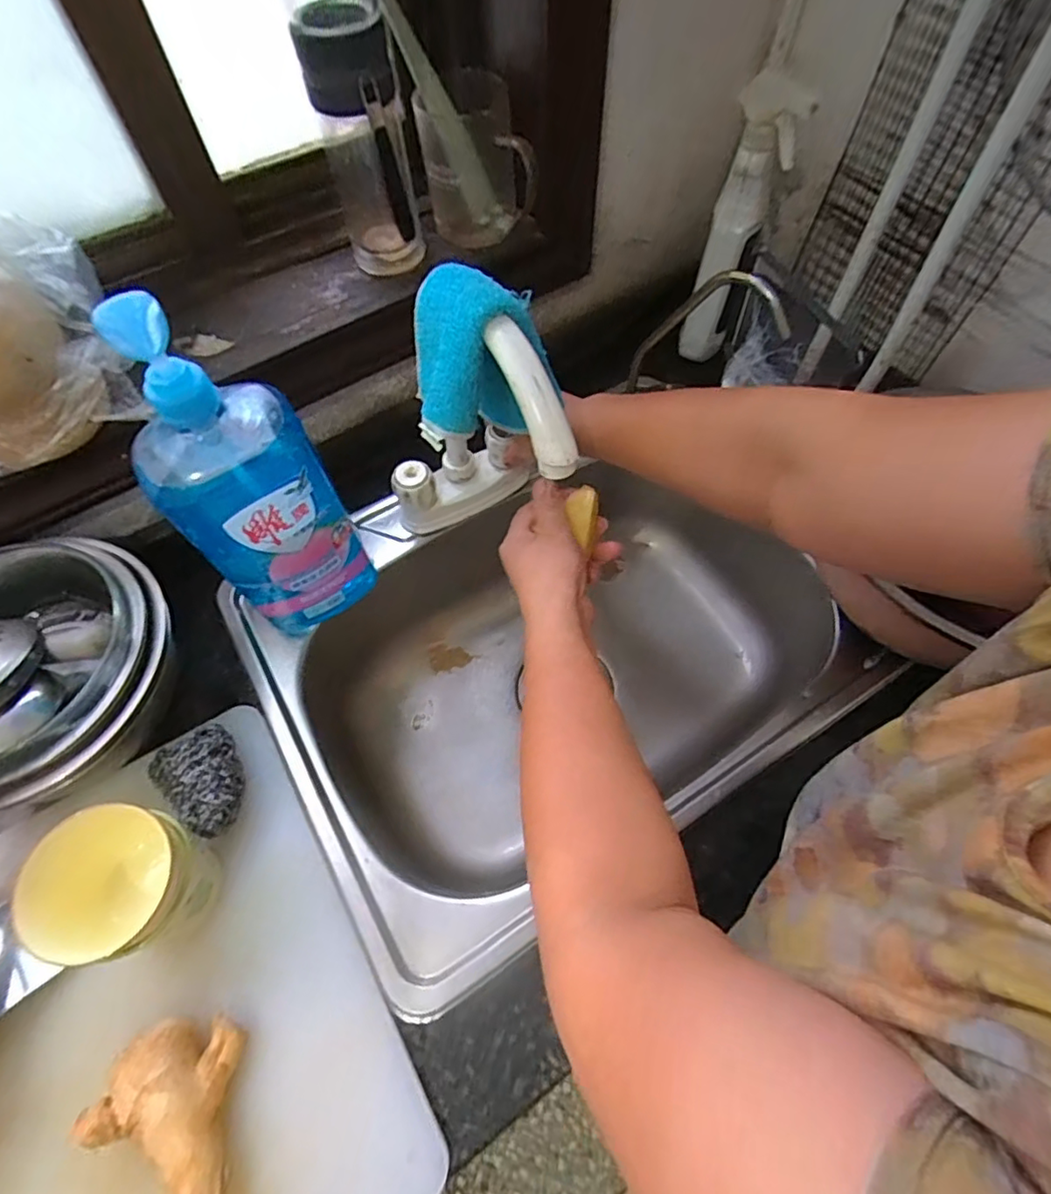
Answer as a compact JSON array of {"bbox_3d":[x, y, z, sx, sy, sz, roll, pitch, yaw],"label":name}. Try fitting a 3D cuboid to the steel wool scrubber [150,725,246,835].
[{"bbox_3d":[-0.241,0.133,0.445,0.082,0.020,0.055,36,68,18],"label":"steel wool scrubber"}]

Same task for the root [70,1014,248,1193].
[{"bbox_3d":[-0.201,0.311,0.357,0.110,0.041,0.080,33,67,17],"label":"root"}]

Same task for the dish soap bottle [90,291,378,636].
[{"bbox_3d":[-0.197,-0.072,0.431,0.109,0.288,0.072,-38,68,-18],"label":"dish soap bottle"}]

